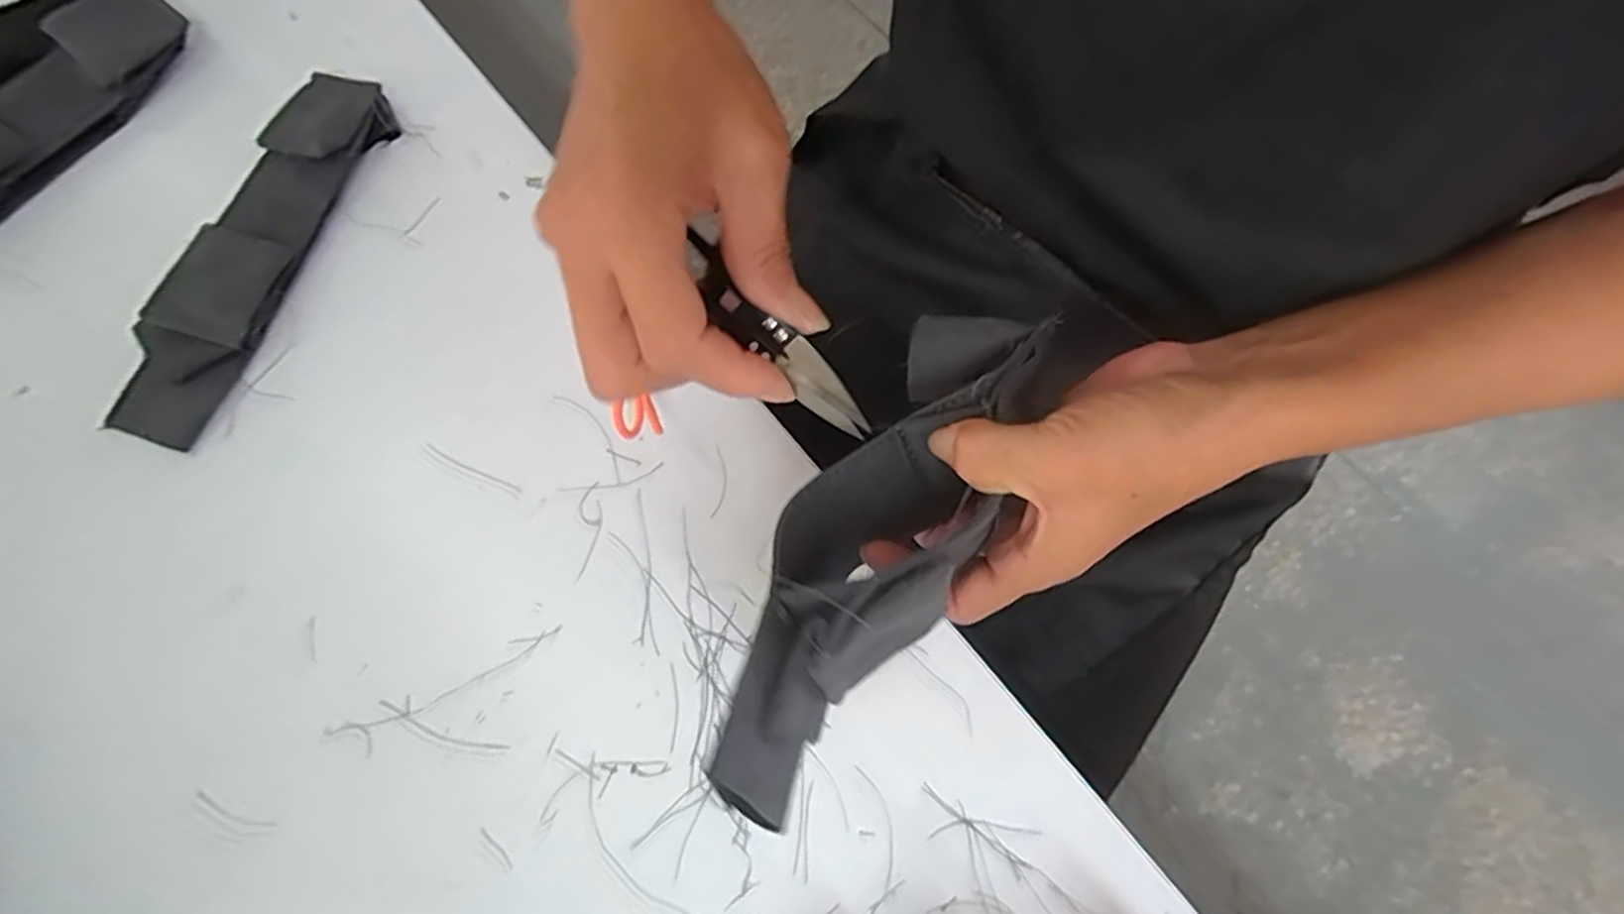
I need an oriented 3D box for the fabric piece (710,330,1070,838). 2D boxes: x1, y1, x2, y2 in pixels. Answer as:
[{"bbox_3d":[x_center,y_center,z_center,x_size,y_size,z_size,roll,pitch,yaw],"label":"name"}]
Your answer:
[{"bbox_3d":[0.021,0.022,0.230,0.055,0.048,0.172,30,67,8],"label":"fabric piece"}]

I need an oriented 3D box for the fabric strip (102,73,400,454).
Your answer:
[{"bbox_3d":[-0.263,-0.097,0.340,0.049,0.018,0.191,19,75,5],"label":"fabric strip"}]

